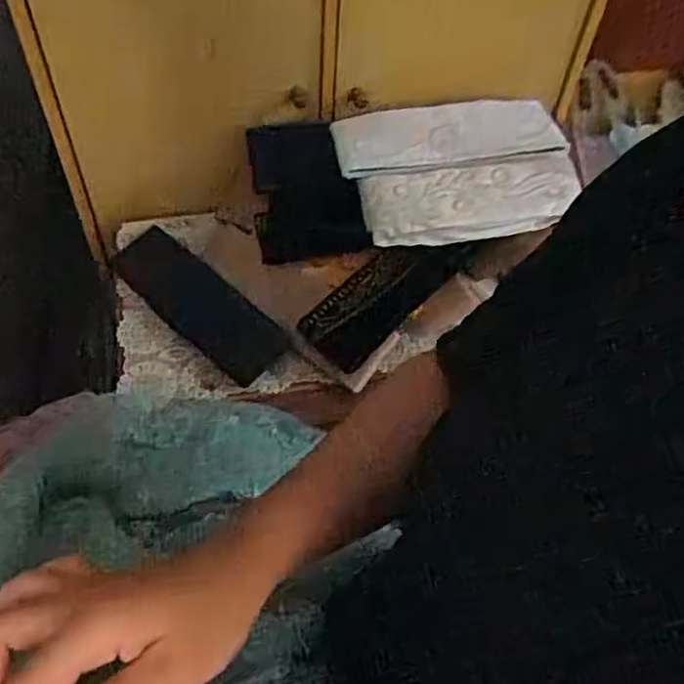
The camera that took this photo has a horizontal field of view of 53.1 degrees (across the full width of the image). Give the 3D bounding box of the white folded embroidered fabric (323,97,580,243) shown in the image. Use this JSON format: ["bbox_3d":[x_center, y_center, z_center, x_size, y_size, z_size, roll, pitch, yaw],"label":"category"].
[{"bbox_3d":[0.149,-0.217,0.845,0.290,0.075,0.186,-11,55,-12],"label":"white folded embroidered fabric"}]

